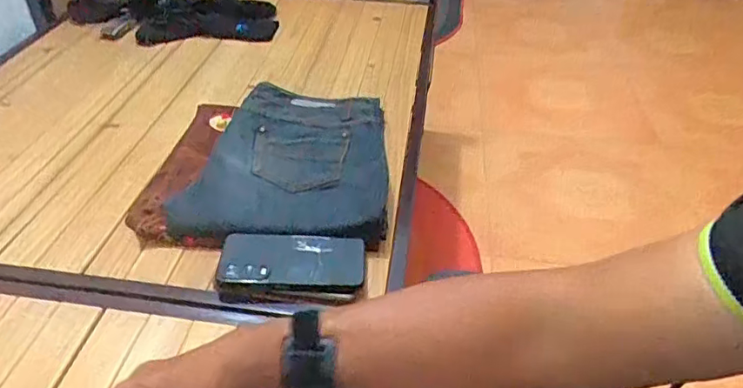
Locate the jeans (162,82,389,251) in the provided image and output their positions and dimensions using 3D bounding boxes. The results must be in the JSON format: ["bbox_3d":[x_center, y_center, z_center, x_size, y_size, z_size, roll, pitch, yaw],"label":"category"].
[{"bbox_3d":[-0.108,-0.048,0.764,0.254,0.055,0.291,1,40,2],"label":"jeans"}]

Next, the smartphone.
[{"bbox_3d":[-0.089,0.072,0.625,0.160,0.013,0.074,7,42,-3],"label":"smartphone"}]

